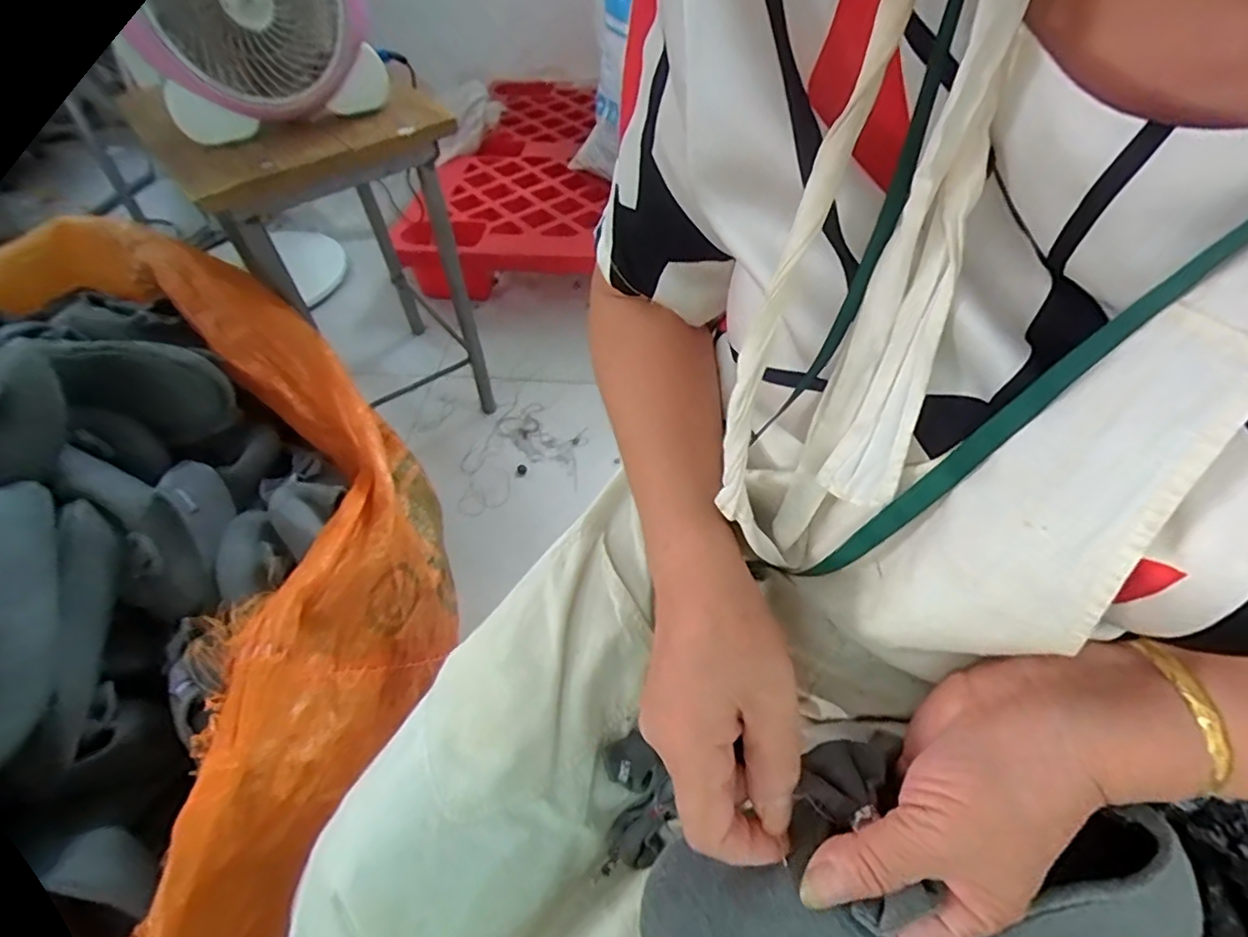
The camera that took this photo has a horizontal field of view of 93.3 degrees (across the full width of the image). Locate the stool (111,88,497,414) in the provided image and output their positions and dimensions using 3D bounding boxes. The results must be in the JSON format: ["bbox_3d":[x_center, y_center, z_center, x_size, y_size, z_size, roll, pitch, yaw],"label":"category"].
[{"bbox_3d":[-0.423,-0.341,0.949,0.321,0.452,0.298,-26,55,-20],"label":"stool"}]

